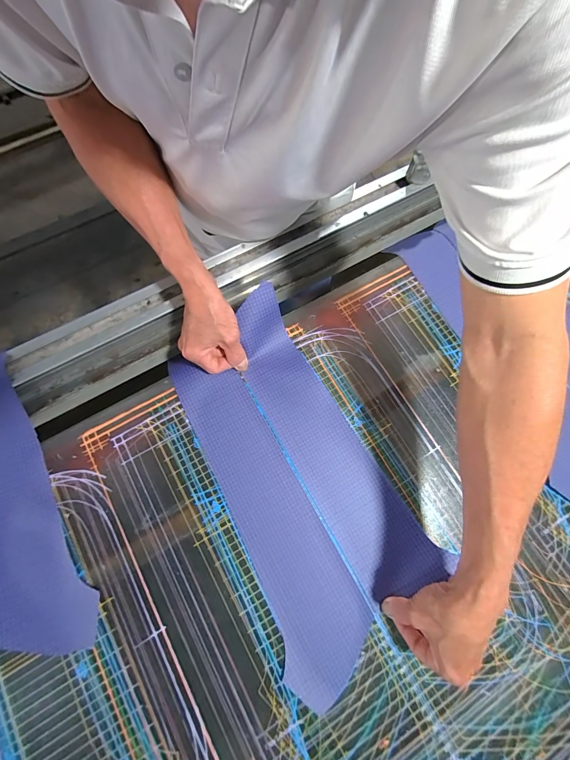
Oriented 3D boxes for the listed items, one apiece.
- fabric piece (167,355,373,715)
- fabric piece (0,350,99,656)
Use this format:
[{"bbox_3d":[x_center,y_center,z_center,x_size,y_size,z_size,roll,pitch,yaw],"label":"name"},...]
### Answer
[{"bbox_3d":[-0.028,0.151,0.395,0.102,0.006,0.417,-27,77,-8],"label":"fabric piece"},{"bbox_3d":[-0.328,0.143,0.374,0.113,0.039,0.360,-22,75,-7],"label":"fabric piece"}]

